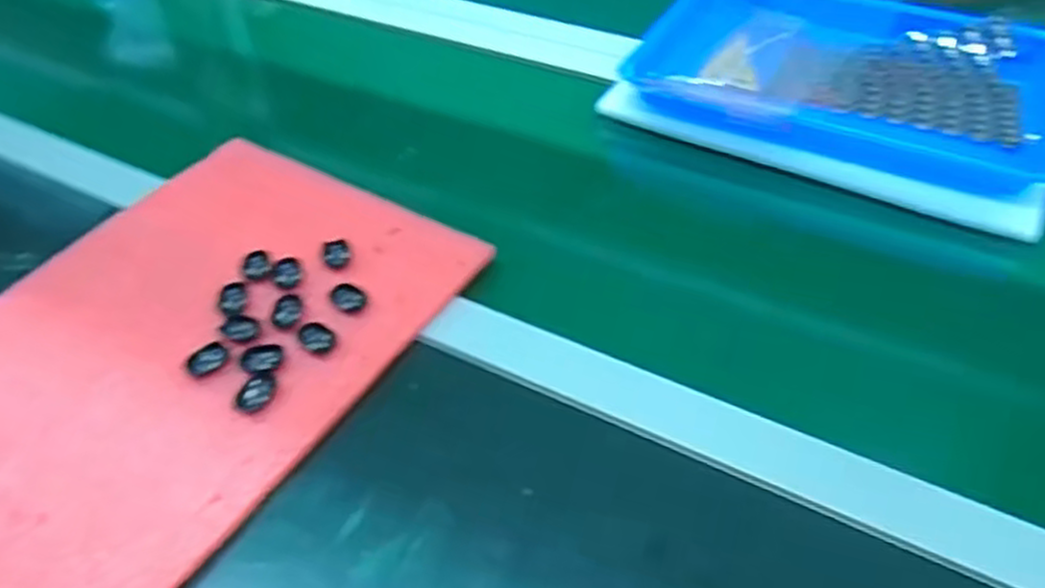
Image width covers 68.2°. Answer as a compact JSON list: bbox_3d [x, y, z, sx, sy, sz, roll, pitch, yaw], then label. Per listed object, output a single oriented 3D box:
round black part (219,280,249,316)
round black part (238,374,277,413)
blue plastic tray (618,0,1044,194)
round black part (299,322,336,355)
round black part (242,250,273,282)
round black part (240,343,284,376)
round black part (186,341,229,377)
[{"bbox_3d":[-0.188,0.003,0.503,0.016,0.007,0.027,-5,45,-3],"label":"round black part"},{"bbox_3d":[-0.154,0.058,0.449,0.019,0.005,0.026,16,48,19],"label":"round black part"},{"bbox_3d":[0.287,-0.197,0.675,0.337,0.036,0.259,18,49,20],"label":"blue plastic tray"},{"bbox_3d":[-0.126,0.028,0.477,0.019,0.007,0.024,-24,48,-19],"label":"round black part"},{"bbox_3d":[-0.178,-0.019,0.519,0.019,0.005,0.025,-20,48,-18],"label":"round black part"},{"bbox_3d":[-0.157,0.039,0.467,0.025,0.004,0.022,-14,46,-11],"label":"round black part"},{"bbox_3d":[-0.190,0.039,0.465,0.018,0.004,0.025,25,51,25],"label":"round black part"}]

